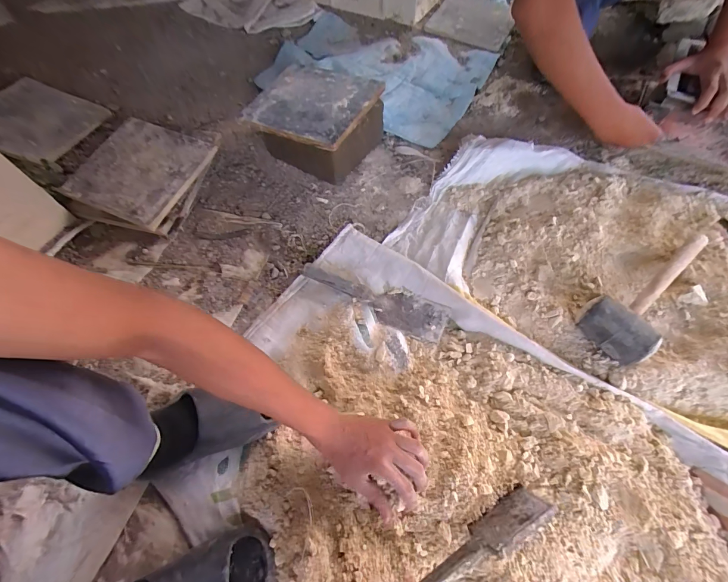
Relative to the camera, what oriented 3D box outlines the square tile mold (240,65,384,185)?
[{"bbox_3d":[-0.109,-0.380,0.787,0.246,0.147,0.240,22,66,18],"label":"square tile mold"}]

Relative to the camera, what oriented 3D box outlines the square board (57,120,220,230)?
[{"bbox_3d":[-0.487,-0.277,0.749,0.244,0.025,0.253,21,69,7],"label":"square board"}]

